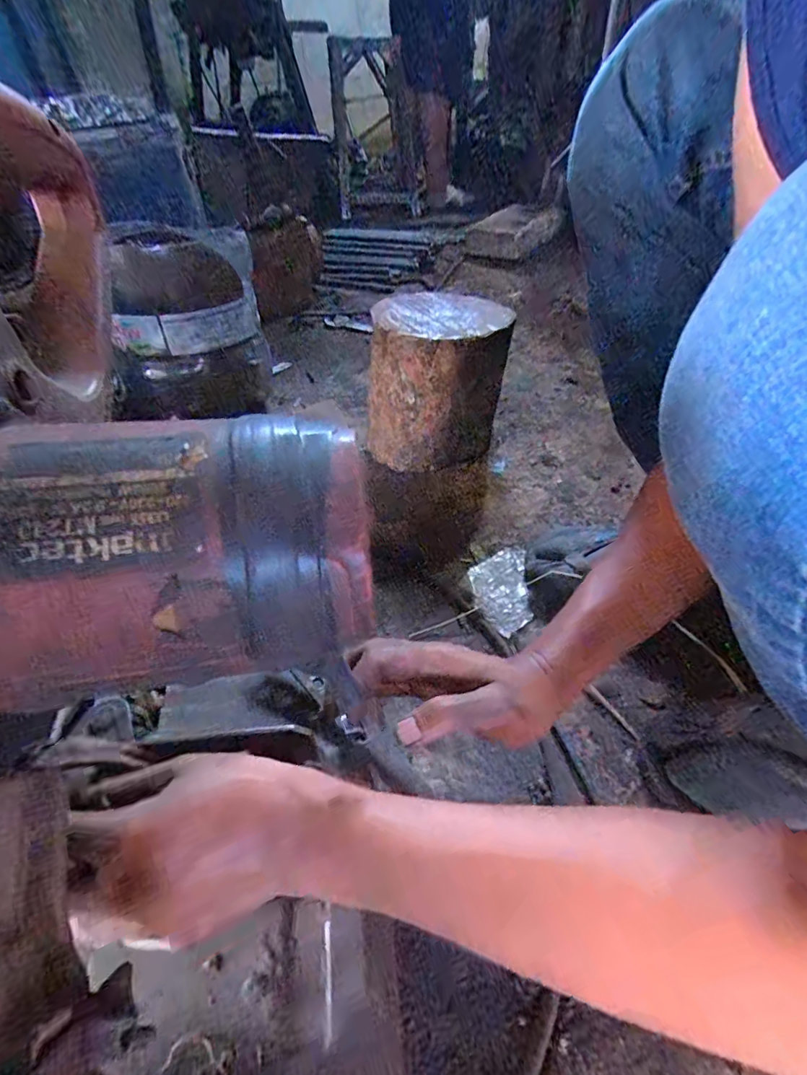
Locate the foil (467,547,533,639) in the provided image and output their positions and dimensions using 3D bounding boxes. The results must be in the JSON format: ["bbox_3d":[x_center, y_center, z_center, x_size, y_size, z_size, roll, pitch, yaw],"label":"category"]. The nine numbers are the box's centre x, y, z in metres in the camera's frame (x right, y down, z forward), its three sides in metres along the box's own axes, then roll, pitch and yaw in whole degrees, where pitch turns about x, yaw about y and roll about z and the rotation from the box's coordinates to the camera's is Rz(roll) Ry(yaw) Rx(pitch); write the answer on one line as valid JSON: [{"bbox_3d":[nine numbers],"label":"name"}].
[{"bbox_3d":[0.110,0.055,0.552,0.065,0.013,0.127,3,43,5],"label":"foil"}]

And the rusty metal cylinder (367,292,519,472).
[{"bbox_3d":[0.049,-0.223,0.710,0.185,0.202,0.181,6,43,11],"label":"rusty metal cylinder"}]

